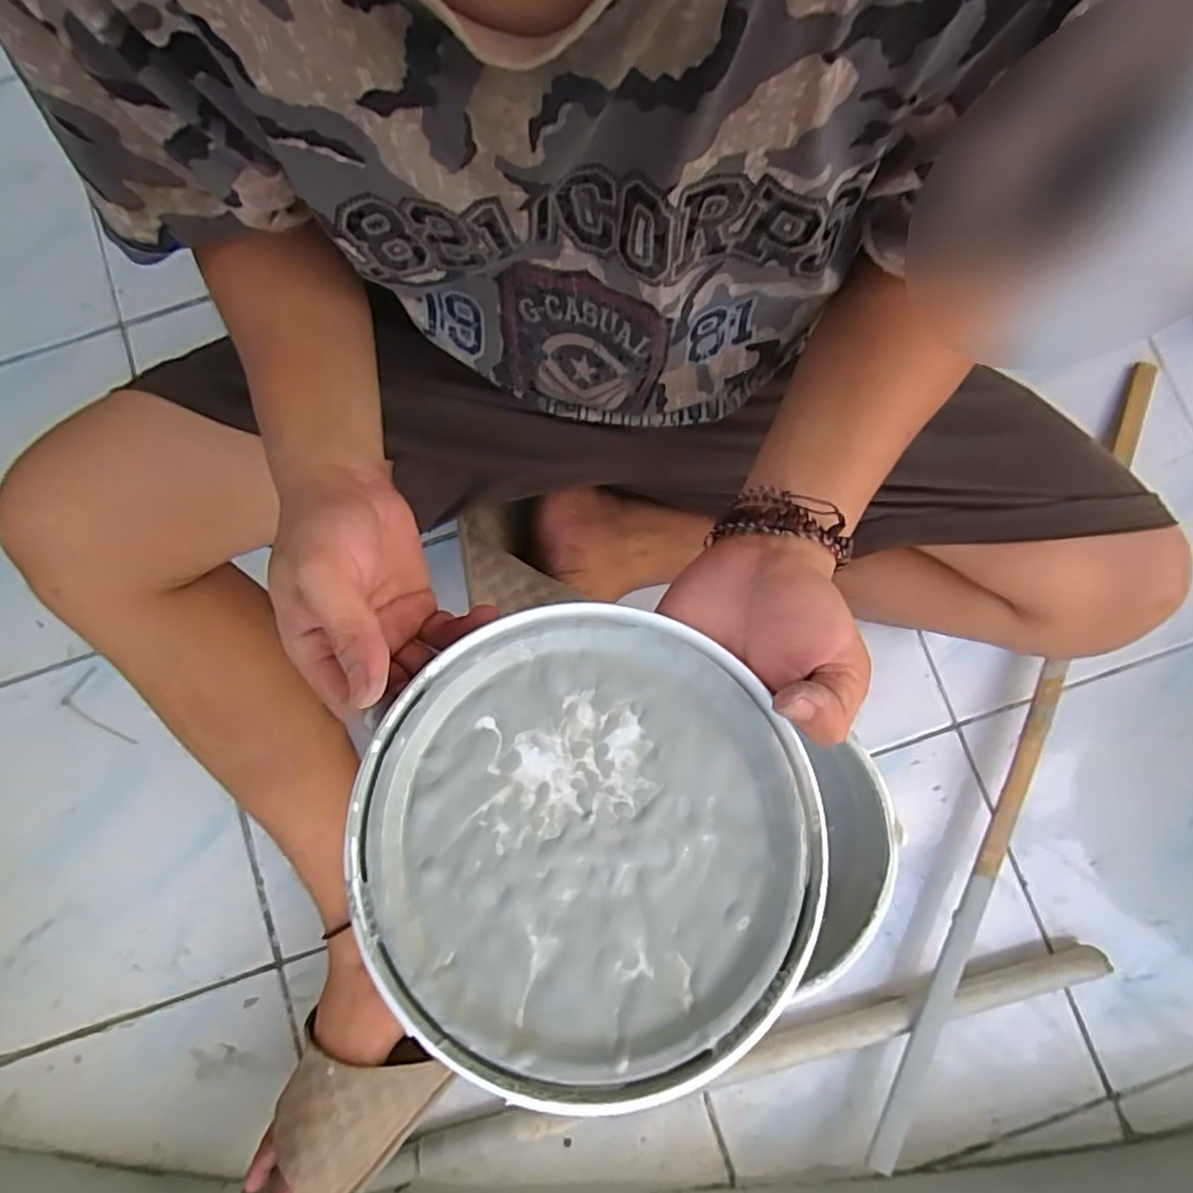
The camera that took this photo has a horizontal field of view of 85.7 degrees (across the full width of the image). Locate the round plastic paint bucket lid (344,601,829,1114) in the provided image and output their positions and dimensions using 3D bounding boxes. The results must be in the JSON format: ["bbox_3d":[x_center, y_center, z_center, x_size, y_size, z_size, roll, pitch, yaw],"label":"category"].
[{"bbox_3d":[-0.002,0.086,0.247,0.170,0.011,0.169,2,63,-3],"label":"round plastic paint bucket lid"}]

